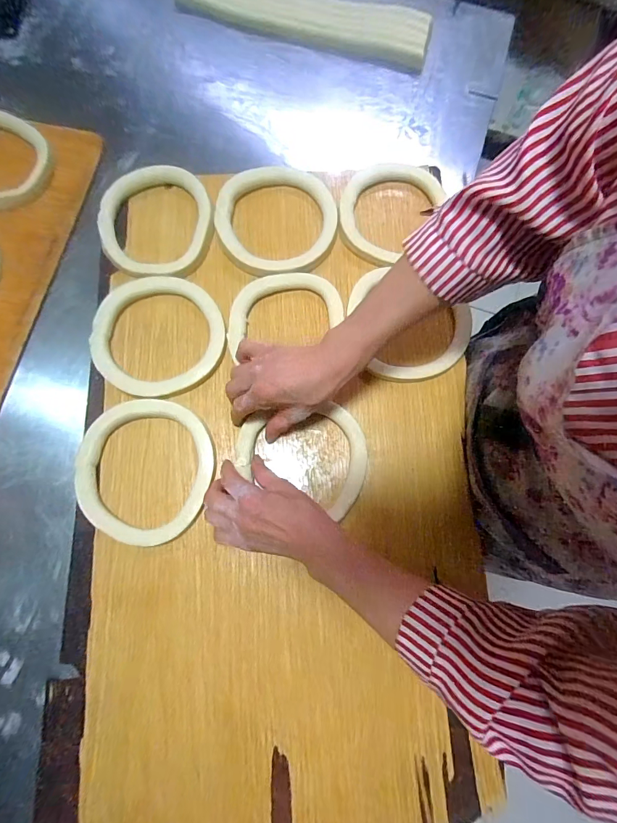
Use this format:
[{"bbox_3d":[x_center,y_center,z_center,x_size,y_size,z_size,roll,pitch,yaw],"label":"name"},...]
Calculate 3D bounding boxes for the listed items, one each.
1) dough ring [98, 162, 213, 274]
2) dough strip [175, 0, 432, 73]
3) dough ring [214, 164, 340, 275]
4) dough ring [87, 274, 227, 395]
[{"bbox_3d":[-0.196,-0.247,0.504,0.140,0.016,0.154,0,75,1],"label":"dough ring"},{"bbox_3d":[-0.009,-0.612,0.596,0.389,0.035,0.087,17,76,5],"label":"dough strip"},{"bbox_3d":[-0.042,-0.249,0.507,0.153,0.019,0.151,0,75,1],"label":"dough ring"},{"bbox_3d":[-0.181,-0.090,0.477,0.155,0.026,0.150,0,75,1],"label":"dough ring"}]

